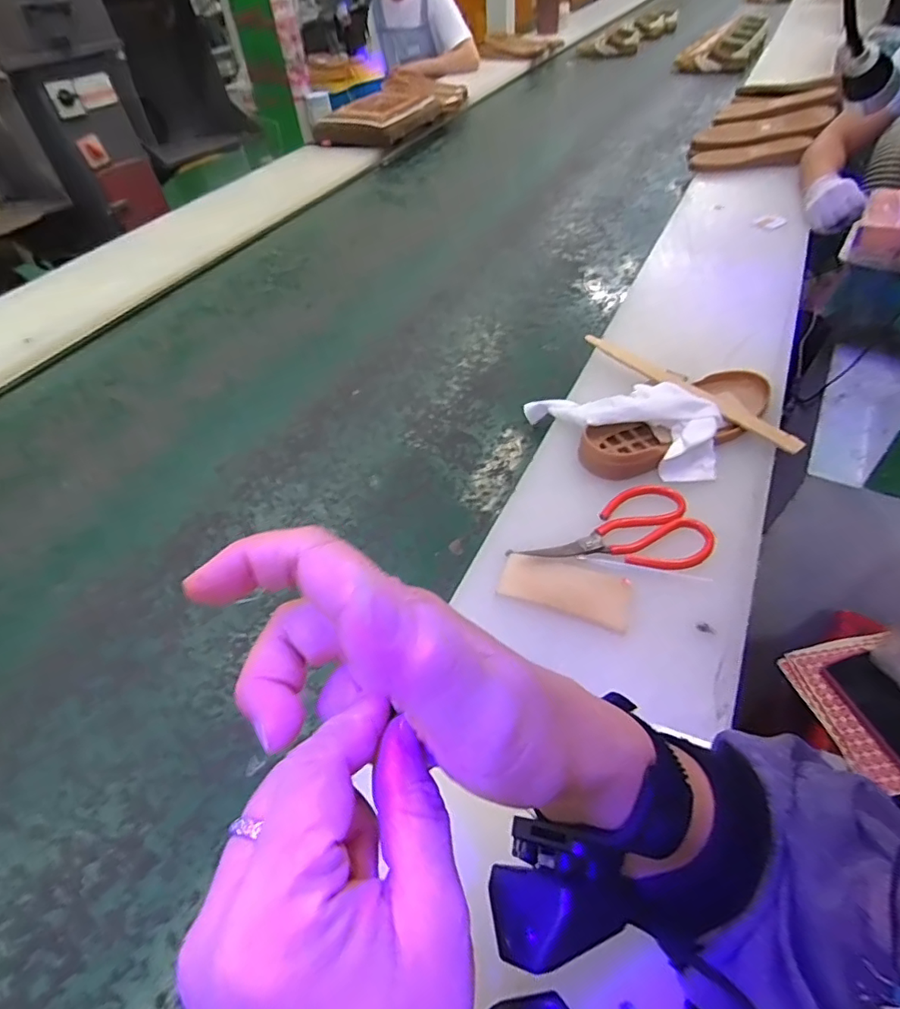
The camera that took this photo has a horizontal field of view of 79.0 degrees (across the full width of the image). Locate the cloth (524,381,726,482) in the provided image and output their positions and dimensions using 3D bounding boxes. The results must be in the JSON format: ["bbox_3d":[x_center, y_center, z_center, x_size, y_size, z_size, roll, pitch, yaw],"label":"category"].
[{"bbox_3d":[0.203,-0.104,0.650,0.241,0.073,0.093,29,56,28],"label":"cloth"}]

